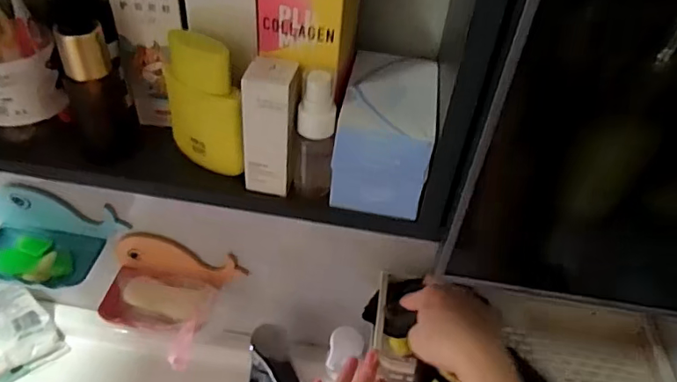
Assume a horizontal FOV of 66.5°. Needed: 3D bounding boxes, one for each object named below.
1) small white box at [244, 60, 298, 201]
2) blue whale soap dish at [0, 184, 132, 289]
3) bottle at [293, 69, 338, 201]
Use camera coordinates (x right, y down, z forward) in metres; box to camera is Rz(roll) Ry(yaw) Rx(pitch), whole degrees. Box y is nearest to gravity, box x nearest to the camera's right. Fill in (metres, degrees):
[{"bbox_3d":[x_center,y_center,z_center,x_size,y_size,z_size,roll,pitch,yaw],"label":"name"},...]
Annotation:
[{"bbox_3d":[-0.044,-0.040,0.340,0.032,0.088,0.026,5,43,-2],"label":"small white box"},{"bbox_3d":[-0.321,0.054,0.569,0.154,0.068,0.078,6,43,-1],"label":"blue whale soap dish"},{"bbox_3d":[-0.016,-0.029,0.339,0.024,0.095,0.024,2,43,-5],"label":"bottle"}]

